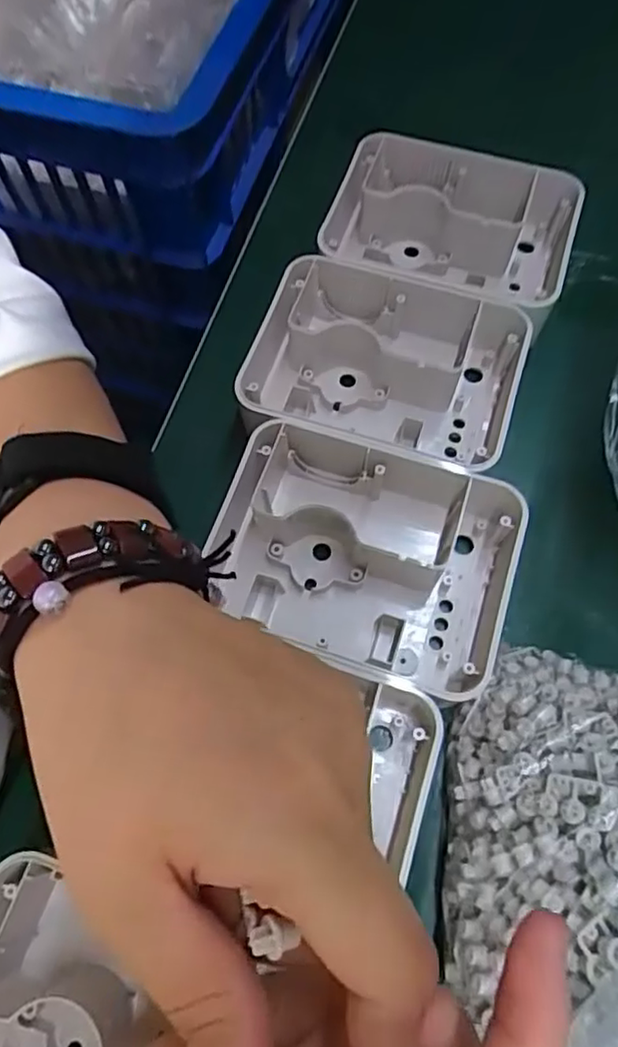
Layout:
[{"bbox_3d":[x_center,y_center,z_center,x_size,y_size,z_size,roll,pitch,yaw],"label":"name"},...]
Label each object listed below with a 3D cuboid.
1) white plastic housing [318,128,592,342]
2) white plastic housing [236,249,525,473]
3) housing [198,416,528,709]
[{"bbox_3d":[0.076,-0.154,0.351,0.134,0.042,0.103,18,70,8],"label":"white plastic housing"},{"bbox_3d":[0.037,-0.073,0.322,0.136,0.047,0.102,13,69,6],"label":"white plastic housing"},{"bbox_3d":[0.022,0.018,0.292,0.137,0.052,0.102,14,69,7],"label":"housing"}]

